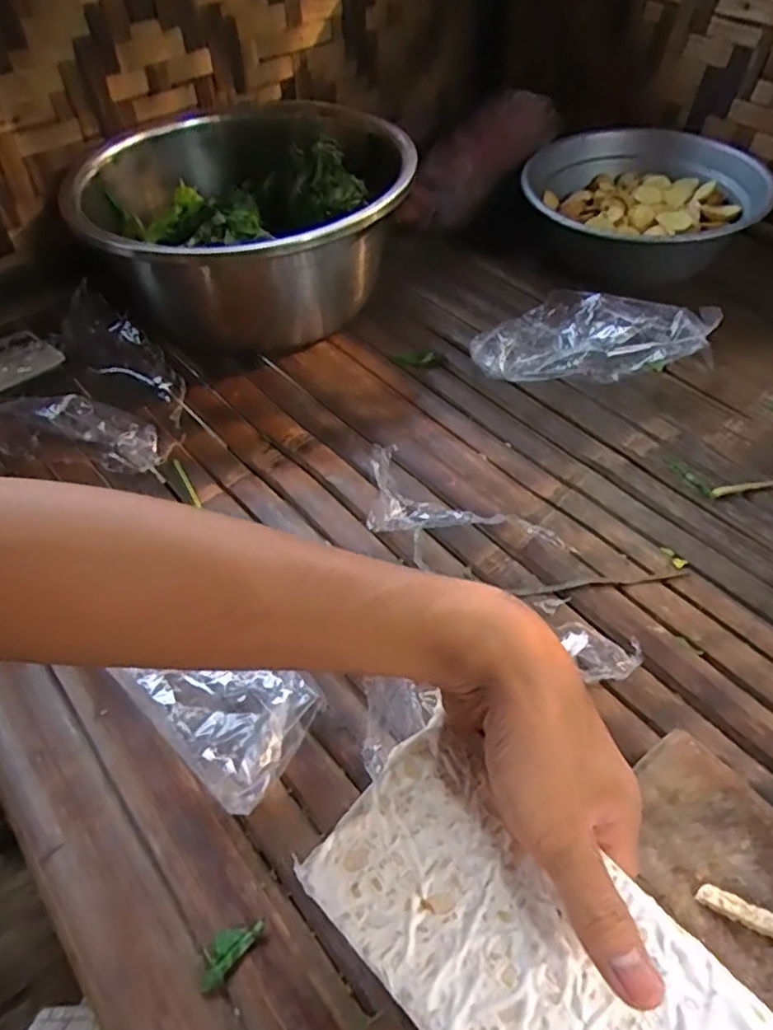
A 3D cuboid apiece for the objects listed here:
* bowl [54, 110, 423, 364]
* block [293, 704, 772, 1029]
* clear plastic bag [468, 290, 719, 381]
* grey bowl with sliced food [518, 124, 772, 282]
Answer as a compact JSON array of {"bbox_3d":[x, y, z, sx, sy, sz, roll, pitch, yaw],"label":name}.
[{"bbox_3d":[-0.137,-0.265,0.636,0.313,0.148,0.258,4,50,6],"label":"bowl"},{"bbox_3d":[0.063,0.172,0.237,0.194,0.018,0.087,38,60,18],"label":"block"},{"bbox_3d":[0.177,-0.162,0.589,0.197,0.059,0.080,-9,50,-5],"label":"clear plastic bag"},{"bbox_3d":[0.264,-0.326,0.703,0.232,0.093,0.209,3,50,5],"label":"grey bowl with sliced food"}]

